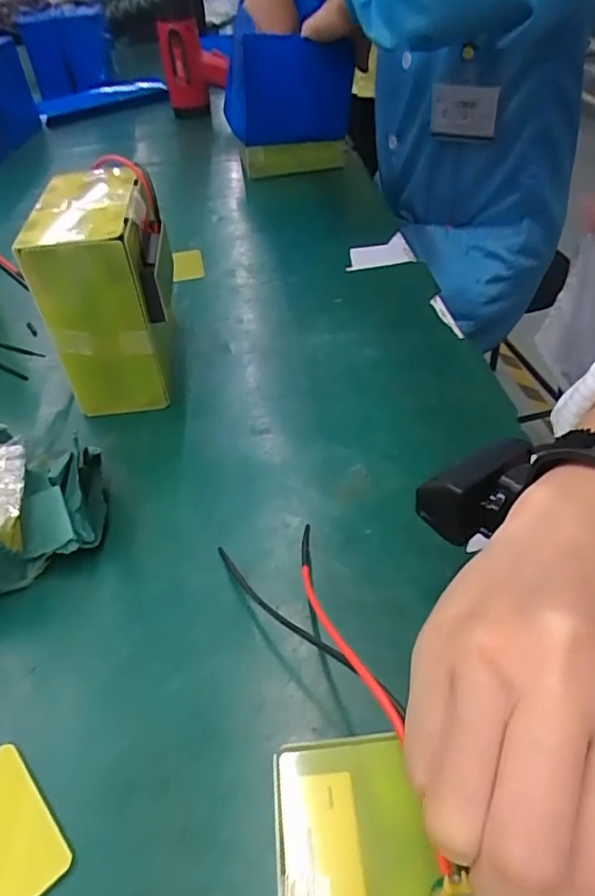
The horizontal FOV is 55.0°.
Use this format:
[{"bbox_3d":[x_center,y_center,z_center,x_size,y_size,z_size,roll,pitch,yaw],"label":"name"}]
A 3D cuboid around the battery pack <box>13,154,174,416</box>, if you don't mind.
[{"bbox_3d":[-0.143,-0.126,0.460,0.088,0.148,0.134,-8,43,-3],"label":"battery pack"}]

